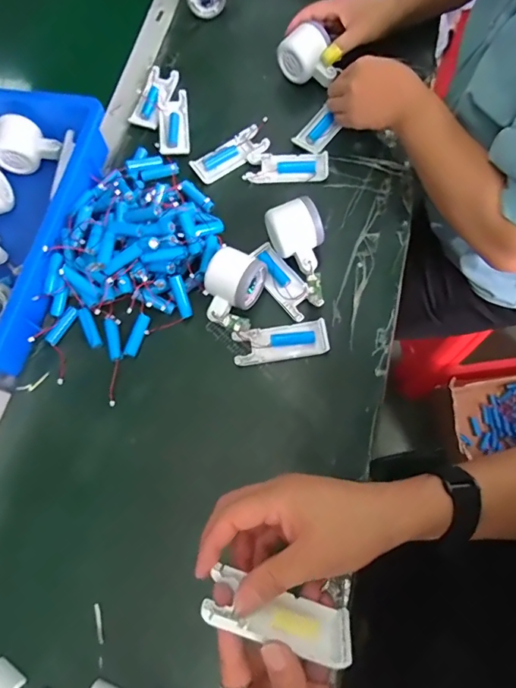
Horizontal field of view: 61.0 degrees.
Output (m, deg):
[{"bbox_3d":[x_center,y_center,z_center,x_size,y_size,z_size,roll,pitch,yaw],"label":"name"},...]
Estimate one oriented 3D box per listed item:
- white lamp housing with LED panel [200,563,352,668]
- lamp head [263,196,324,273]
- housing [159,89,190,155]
[{"bbox_3d":[0.014,0.187,0.302,0.104,0.009,0.039,22,29,-4],"label":"white lamp housing with LED panel"},{"bbox_3d":[0.047,-0.120,0.501,0.052,0.051,0.078,-27,71,-5],"label":"lamp head"},{"bbox_3d":[-0.115,-0.301,0.593,0.039,0.015,0.101,-5,71,3],"label":"housing"}]

